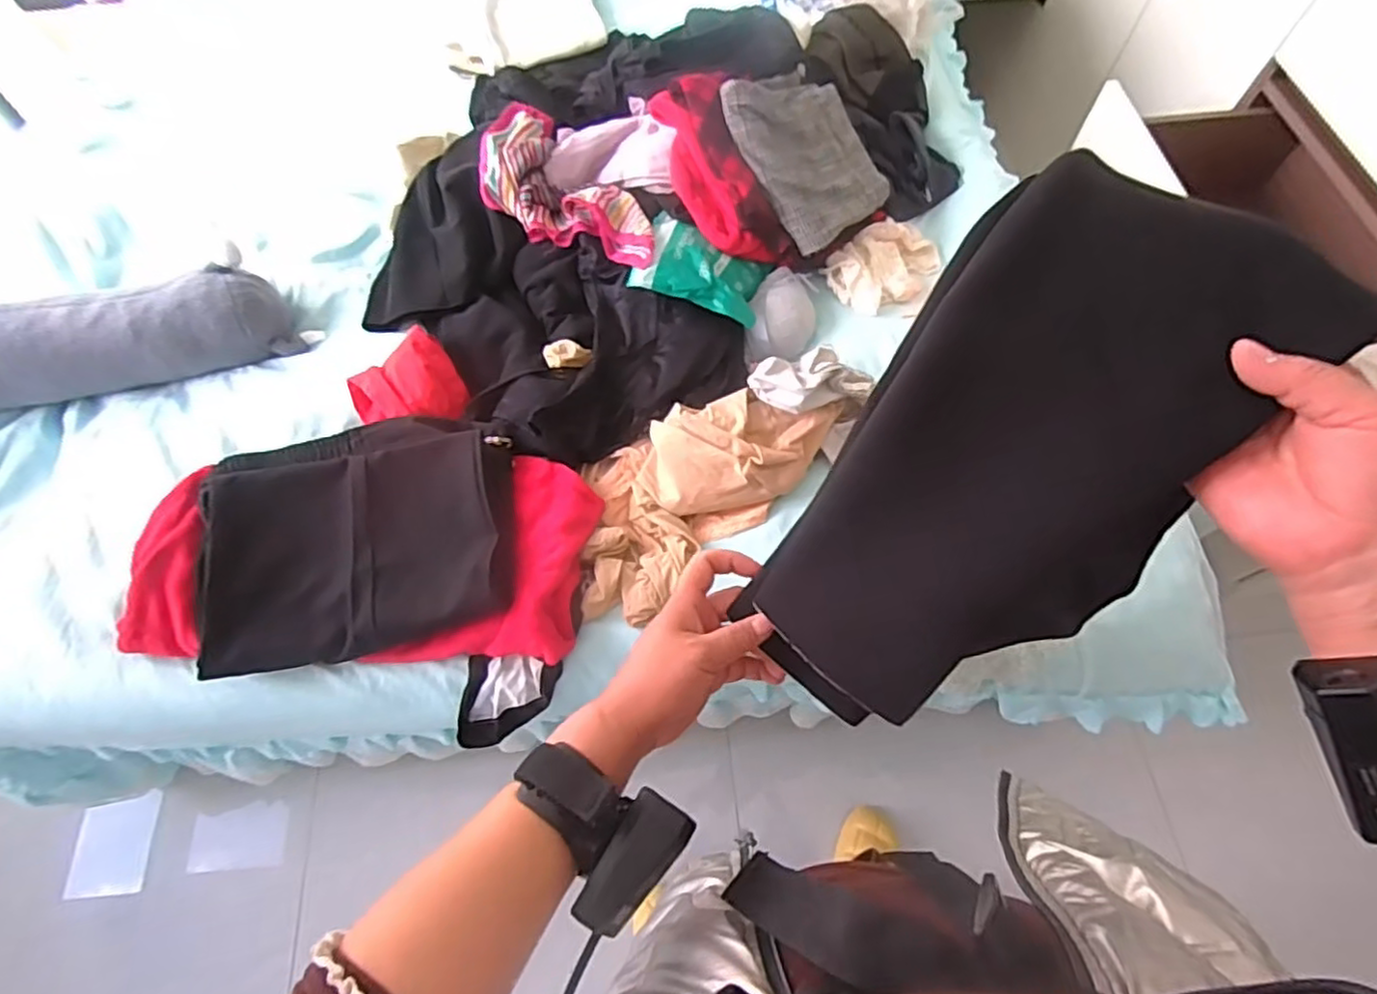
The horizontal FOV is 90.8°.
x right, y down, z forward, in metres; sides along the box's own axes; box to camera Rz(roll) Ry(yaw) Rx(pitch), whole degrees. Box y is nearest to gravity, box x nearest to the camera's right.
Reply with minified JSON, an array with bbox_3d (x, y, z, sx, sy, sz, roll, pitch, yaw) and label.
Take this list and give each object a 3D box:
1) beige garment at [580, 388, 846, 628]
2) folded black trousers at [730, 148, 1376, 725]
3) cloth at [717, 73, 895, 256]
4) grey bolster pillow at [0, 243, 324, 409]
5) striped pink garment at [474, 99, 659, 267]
[{"bbox_3d":[0.000,-0.020,0.856,0.370,0.061,0.195,-37,69,-17],"label":"beige garment"},{"bbox_3d":[0.157,-0.005,0.338,0.155,0.035,0.286,31,106,6],"label":"folded black trousers"},{"bbox_3d":[0.176,-0.511,1.006,0.221,0.060,0.256,-38,98,-29],"label":"cloth"},{"bbox_3d":[-0.838,-0.212,0.909,0.597,0.110,0.124,-13,64,-6],"label":"grey bolster pillow"},{"bbox_3d":[-0.192,-0.447,1.017,0.178,0.068,0.412,-35,69,-16],"label":"striped pink garment"}]

